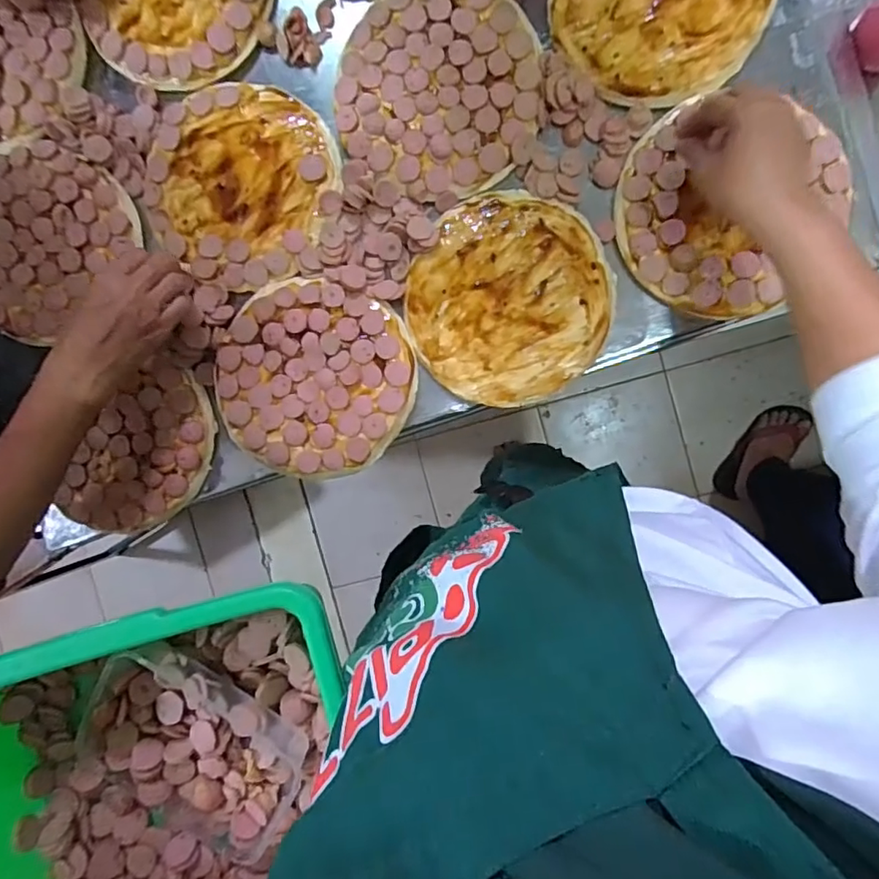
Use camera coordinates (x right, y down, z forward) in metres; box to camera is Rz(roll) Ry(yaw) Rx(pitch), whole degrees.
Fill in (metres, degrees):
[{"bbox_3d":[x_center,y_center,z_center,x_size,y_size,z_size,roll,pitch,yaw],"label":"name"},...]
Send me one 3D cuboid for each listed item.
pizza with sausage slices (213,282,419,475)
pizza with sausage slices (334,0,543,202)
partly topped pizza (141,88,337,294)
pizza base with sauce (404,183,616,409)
[{"bbox_3d":[-0.127,-0.059,0.554,0.197,0.014,0.182,0,91,5],"label":"pizza with sausage slices"},{"bbox_3d":[-0.003,-0.337,0.538,0.190,0.012,0.194,-2,90,5],"label":"pizza with sausage slices"},{"bbox_3d":[-0.204,-0.255,0.564,0.197,0.014,0.192,0,91,5],"label":"partly topped pizza"},{"bbox_3d":[0.064,-0.136,0.539,0.189,0.021,0.198,-14,89,5],"label":"pizza base with sauce"}]

